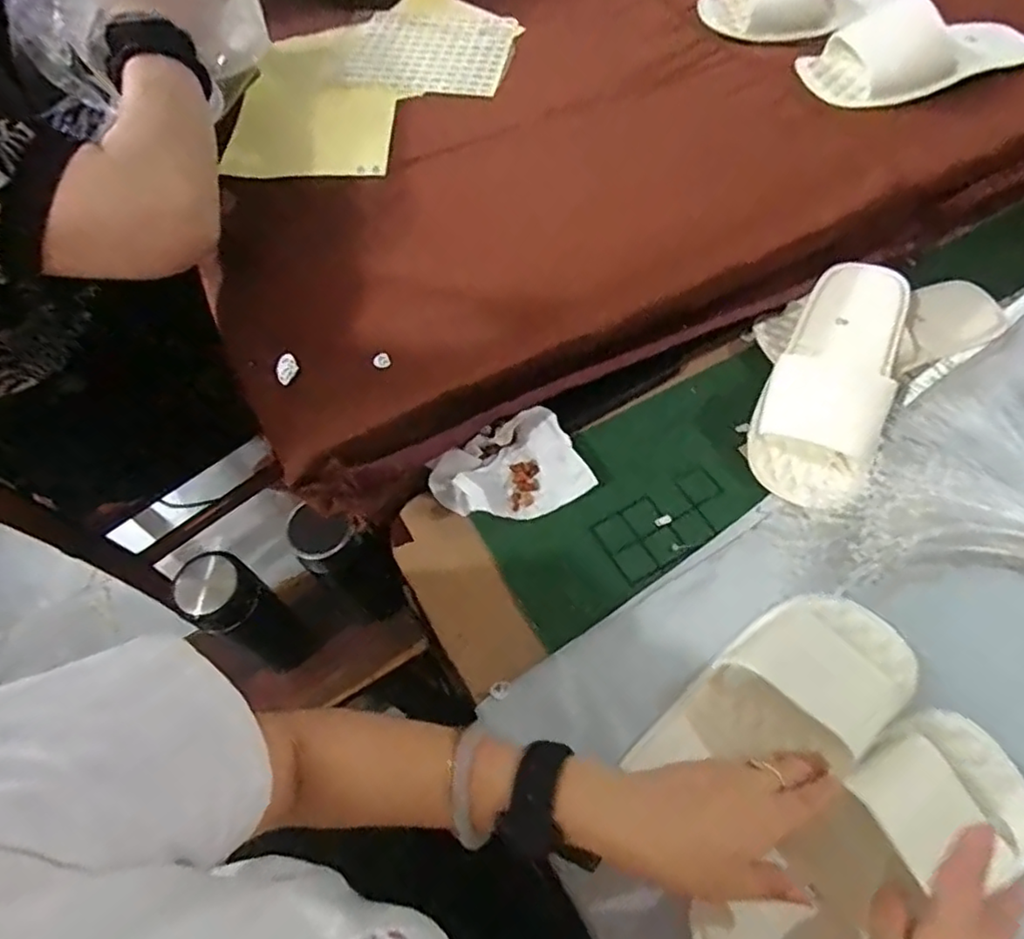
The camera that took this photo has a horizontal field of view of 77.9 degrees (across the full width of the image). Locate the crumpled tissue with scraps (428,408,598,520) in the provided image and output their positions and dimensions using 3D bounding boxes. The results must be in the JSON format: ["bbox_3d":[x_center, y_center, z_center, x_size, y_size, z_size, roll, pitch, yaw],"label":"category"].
[{"bbox_3d":[-0.002,0.005,0.532,0.120,0.031,0.086,-24,61,-10],"label":"crumpled tissue with scraps"}]

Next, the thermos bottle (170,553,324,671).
[{"bbox_3d":[-0.249,0.141,0.608,0.065,0.191,0.063,40,69,23],"label":"thermos bottle"}]

